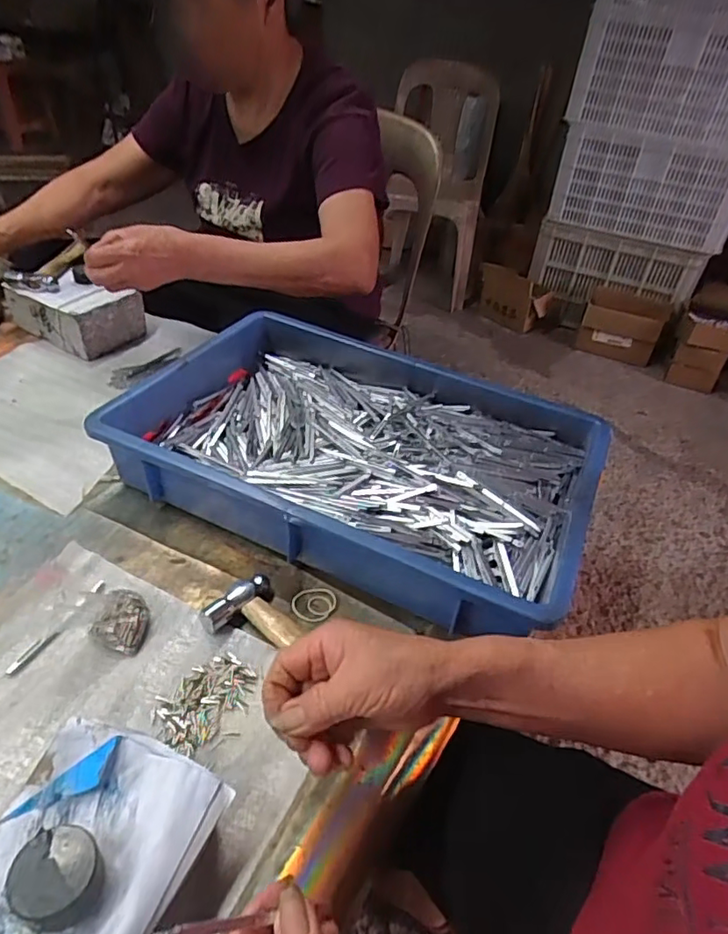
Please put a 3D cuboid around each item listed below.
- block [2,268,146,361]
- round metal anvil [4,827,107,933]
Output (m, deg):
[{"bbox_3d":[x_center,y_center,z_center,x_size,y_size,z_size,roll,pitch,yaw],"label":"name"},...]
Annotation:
[{"bbox_3d":[-0.383,-0.212,0.765,0.146,0.073,0.100,24,42,20],"label":"block"},{"bbox_3d":[-0.146,0.196,0.272,0.037,0.021,0.036,4,39,-3],"label":"round metal anvil"}]

